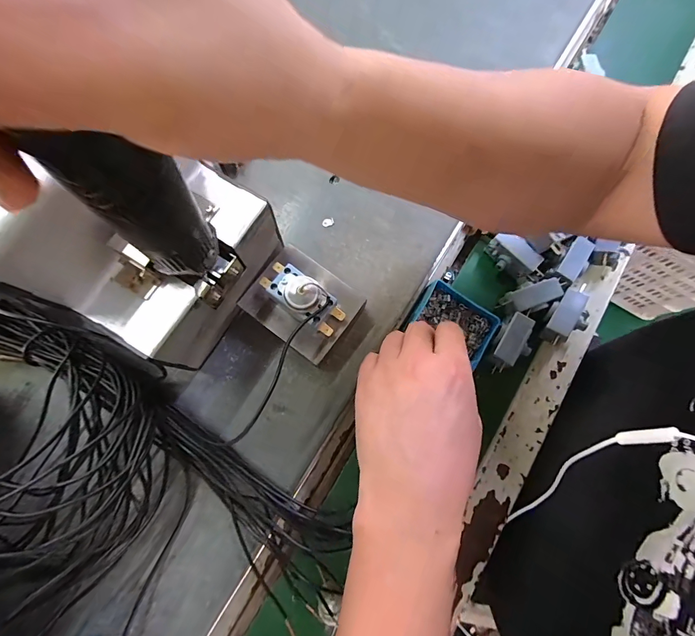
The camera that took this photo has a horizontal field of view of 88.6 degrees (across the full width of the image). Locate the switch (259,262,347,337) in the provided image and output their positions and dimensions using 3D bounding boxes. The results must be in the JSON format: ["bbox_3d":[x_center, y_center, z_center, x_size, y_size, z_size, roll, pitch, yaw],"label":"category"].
[{"bbox_3d":[-0.034,-0.016,0.268,0.065,0.030,0.028,37,78,5],"label":"switch"}]

